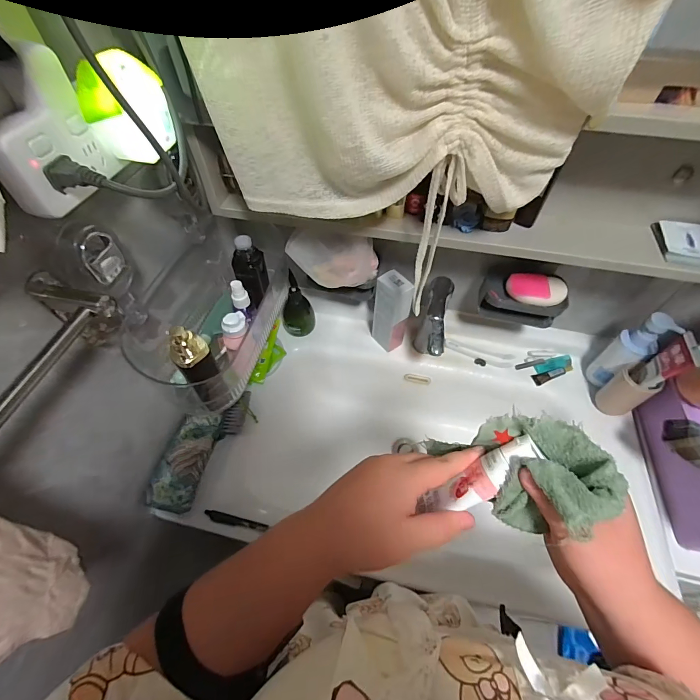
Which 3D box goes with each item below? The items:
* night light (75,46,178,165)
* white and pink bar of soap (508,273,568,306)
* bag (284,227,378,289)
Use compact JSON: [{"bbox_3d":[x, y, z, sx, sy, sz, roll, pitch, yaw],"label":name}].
[{"bbox_3d":[-0.207,-0.224,0.328,0.055,0.080,0.061,2,55,2],"label":"night light"},{"bbox_3d":[0.308,-0.099,0.576,0.089,0.024,0.053,3,55,3],"label":"white and pink bar of soap"},{"bbox_3d":[-0.026,-0.151,0.582,0.147,0.078,0.056,0,55,0],"label":"bag"}]

